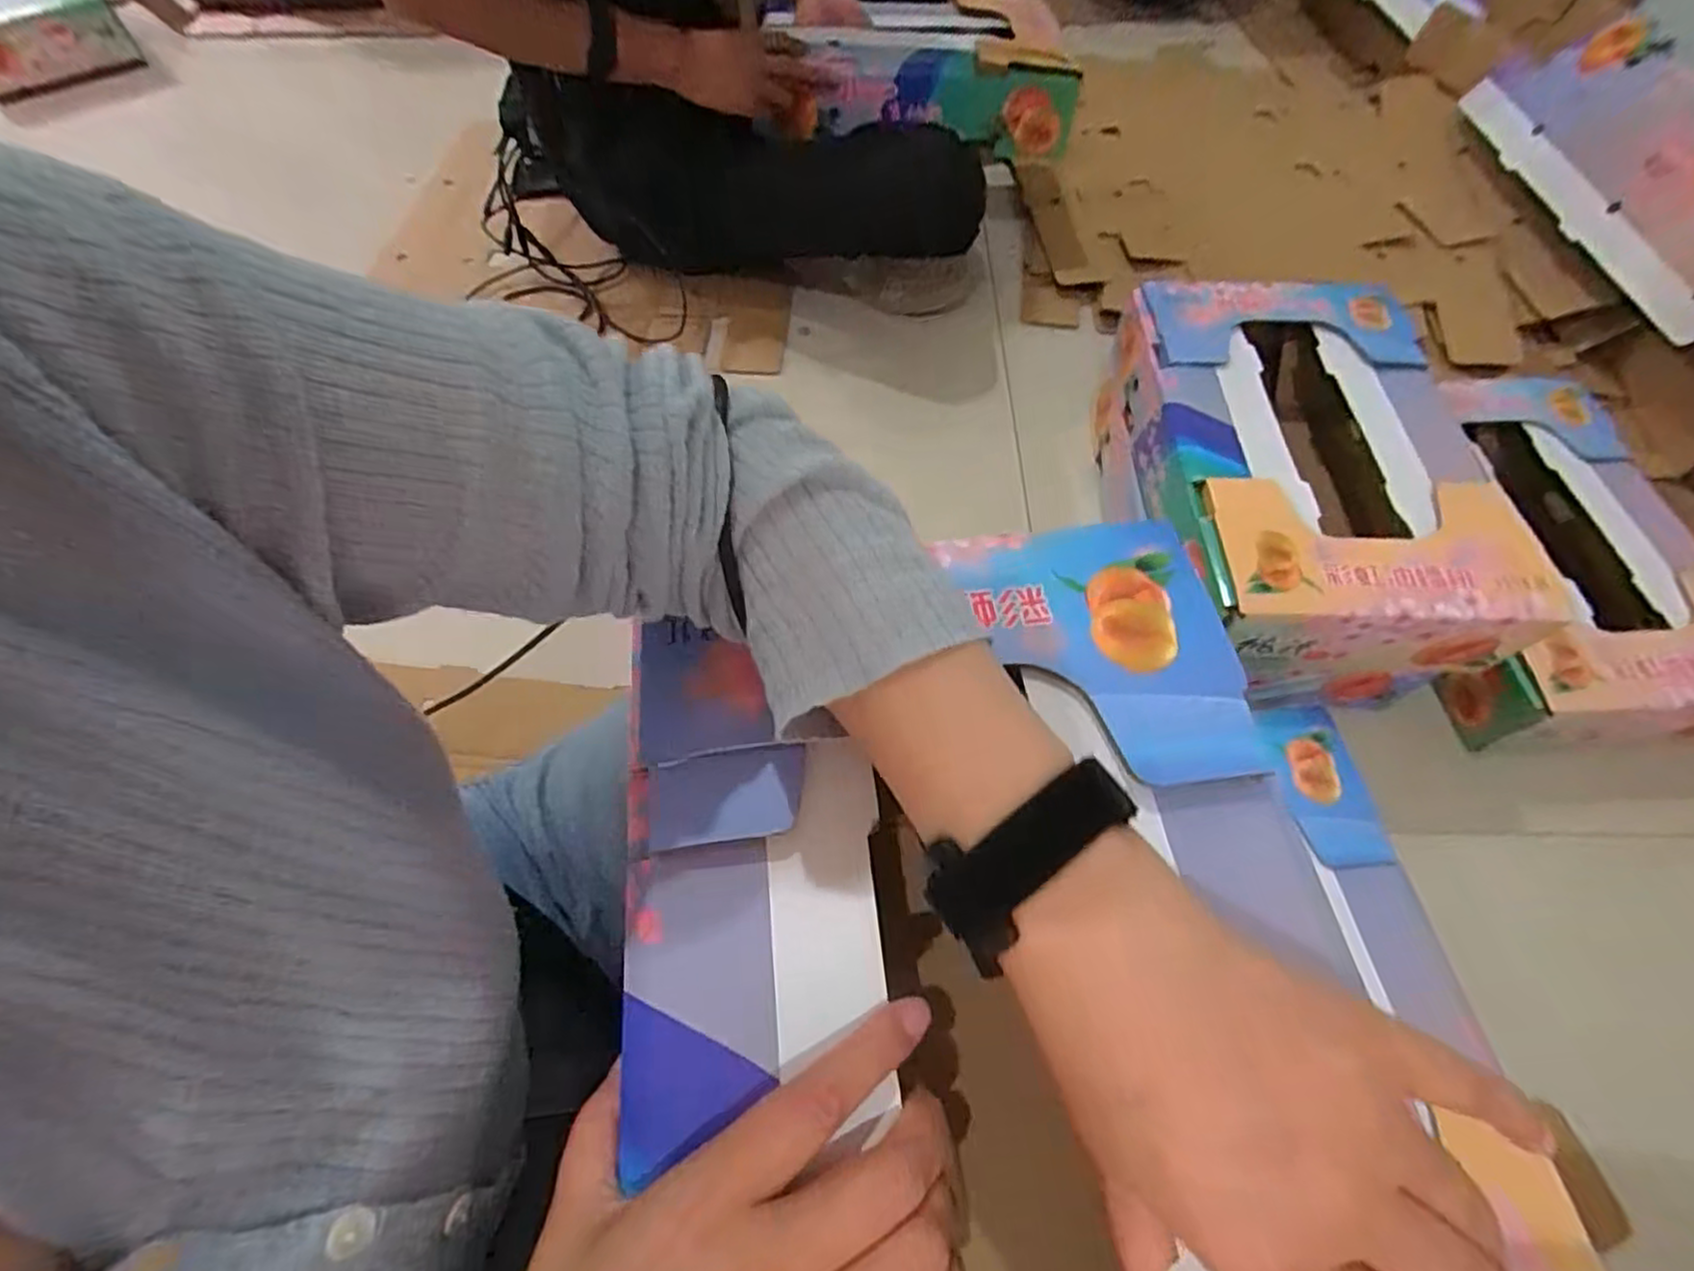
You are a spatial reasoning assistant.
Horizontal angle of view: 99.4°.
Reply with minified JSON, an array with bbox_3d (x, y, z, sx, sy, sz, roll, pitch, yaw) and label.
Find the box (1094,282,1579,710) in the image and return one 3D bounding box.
[{"bbox_3d":[0.411,-0.146,0.693,0.256,0.164,0.398,2,59,0],"label":"box"}]

